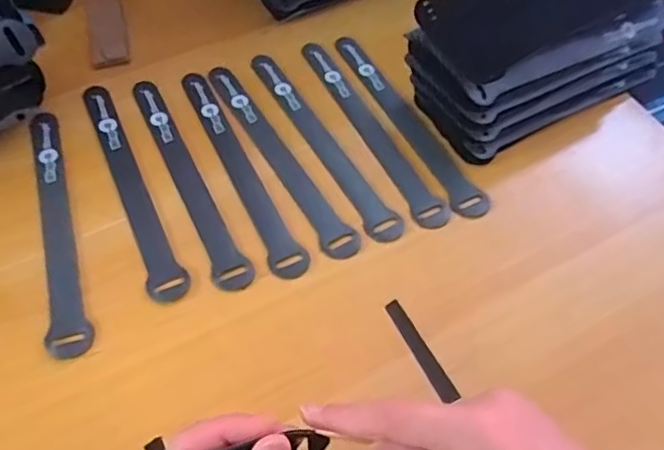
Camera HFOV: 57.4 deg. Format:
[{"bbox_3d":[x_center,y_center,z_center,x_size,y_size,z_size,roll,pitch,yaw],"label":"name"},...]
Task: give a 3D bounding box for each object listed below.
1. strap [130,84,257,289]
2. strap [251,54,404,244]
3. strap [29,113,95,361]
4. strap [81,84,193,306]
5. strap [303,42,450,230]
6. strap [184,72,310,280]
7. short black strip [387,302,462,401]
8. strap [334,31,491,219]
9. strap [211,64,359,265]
[{"bbox_3d":[-0.103,-0.037,0.435,0.024,0.004,0.202,-22,58,-14],"label":"strap"},{"bbox_3d":[-0.008,-0.065,0.457,0.024,0.004,0.201,-25,60,-14],"label":"strap"},{"bbox_3d":[-0.187,-0.003,0.410,0.024,0.004,0.203,-13,56,-18],"label":"strap"},{"bbox_3d":[-0.142,-0.031,0.430,0.023,0.004,0.201,-21,58,-14],"label":"strap"},{"bbox_3d":[0.029,-0.076,0.467,0.024,0.004,0.203,-21,58,-14],"label":"strap"},{"bbox_3d":[-0.070,-0.044,0.441,0.023,0.004,0.202,-23,58,-15],"label":"strap"},{"bbox_3d":[0.055,0.077,0.378,0.011,0.004,0.070,-23,62,-16],"label":"short black strip"},{"bbox_3d":[0.054,-0.083,0.474,0.026,0.006,0.203,-27,59,-11],"label":"strap"},{"bbox_3d":[-0.040,-0.054,0.448,0.024,0.004,0.201,-25,59,-16],"label":"strap"}]

